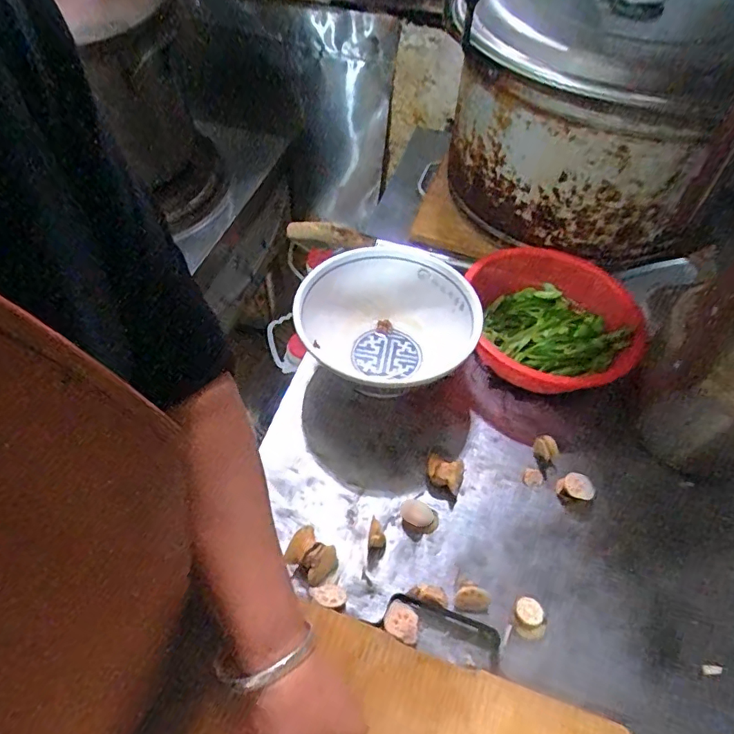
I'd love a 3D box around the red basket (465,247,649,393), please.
[{"bbox_3d":[0.217,-0.054,0.607,0.179,0.068,0.215,5,53,1],"label":"red basket"}]

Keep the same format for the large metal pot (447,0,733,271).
[{"bbox_3d":[0.276,-0.331,0.695,0.320,0.269,0.358,17,54,10],"label":"large metal pot"}]

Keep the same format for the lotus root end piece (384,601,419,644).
[{"bbox_3d":[0.029,0.214,0.427,0.030,0.017,0.026,25,56,15],"label":"lotus root end piece"}]

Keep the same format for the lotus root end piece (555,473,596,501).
[{"bbox_3d":[0.210,0.120,0.515,0.035,0.010,0.026,19,54,11],"label":"lotus root end piece"}]

